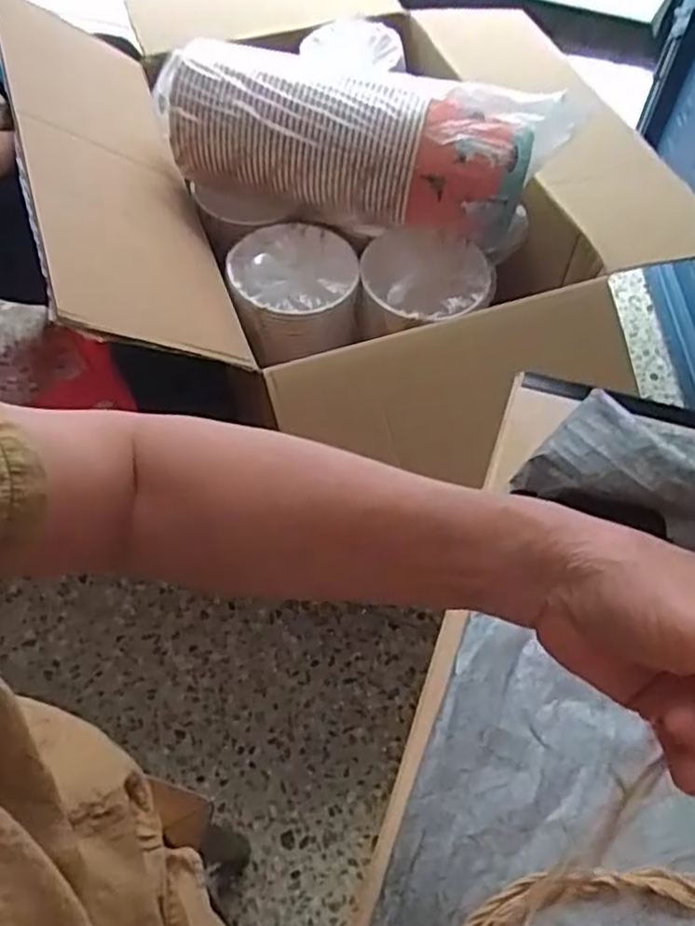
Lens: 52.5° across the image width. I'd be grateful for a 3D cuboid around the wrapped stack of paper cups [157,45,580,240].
[{"bbox_3d":[0.018,-0.413,0.928,0.524,0.186,0.158,12,60,7],"label":"wrapped stack of paper cups"}]

